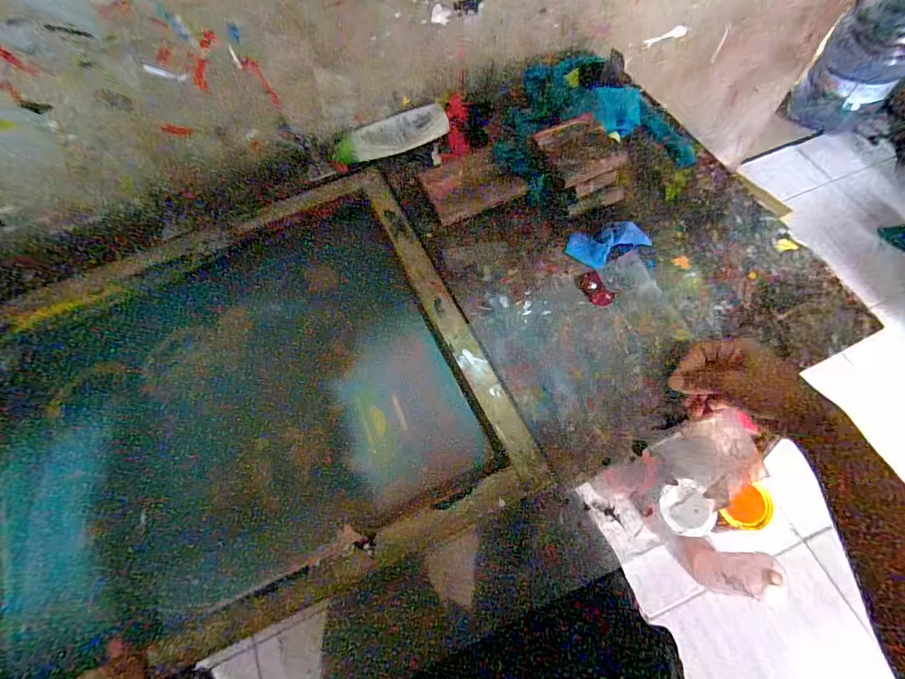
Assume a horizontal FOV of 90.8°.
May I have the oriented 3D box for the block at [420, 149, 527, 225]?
[{"bbox_3d":[0.026,-0.214,0.615,0.121,0.012,0.092,-23,67,-8],"label":"block"}]

